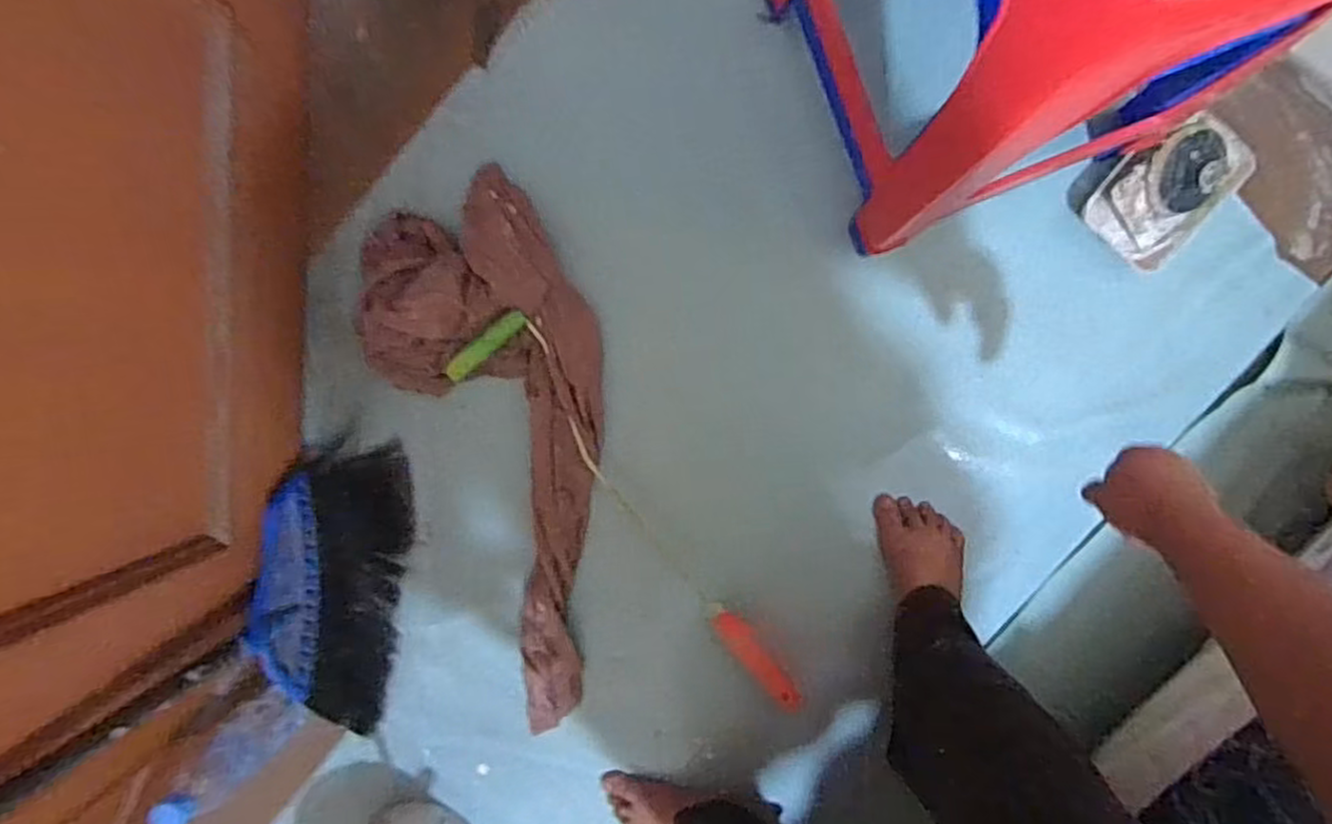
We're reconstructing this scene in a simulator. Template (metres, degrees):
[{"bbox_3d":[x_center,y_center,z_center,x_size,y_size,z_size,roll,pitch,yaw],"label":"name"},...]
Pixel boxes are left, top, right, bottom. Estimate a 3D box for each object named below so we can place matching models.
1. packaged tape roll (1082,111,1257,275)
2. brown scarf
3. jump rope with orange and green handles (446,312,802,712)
[{"bbox_3d":[0.583,-0.262,0.848,0.127,0.054,0.169,38,96,-1],"label":"packaged tape roll"},{"bbox_3d":[-0.169,0.056,0.905,0.264,0.075,0.671,-22,94,4],"label":"brown scarf"},{"bbox_3d":[-0.017,0.128,0.917,0.119,0.042,0.613,-43,92,6],"label":"jump rope with orange and green handles"}]

